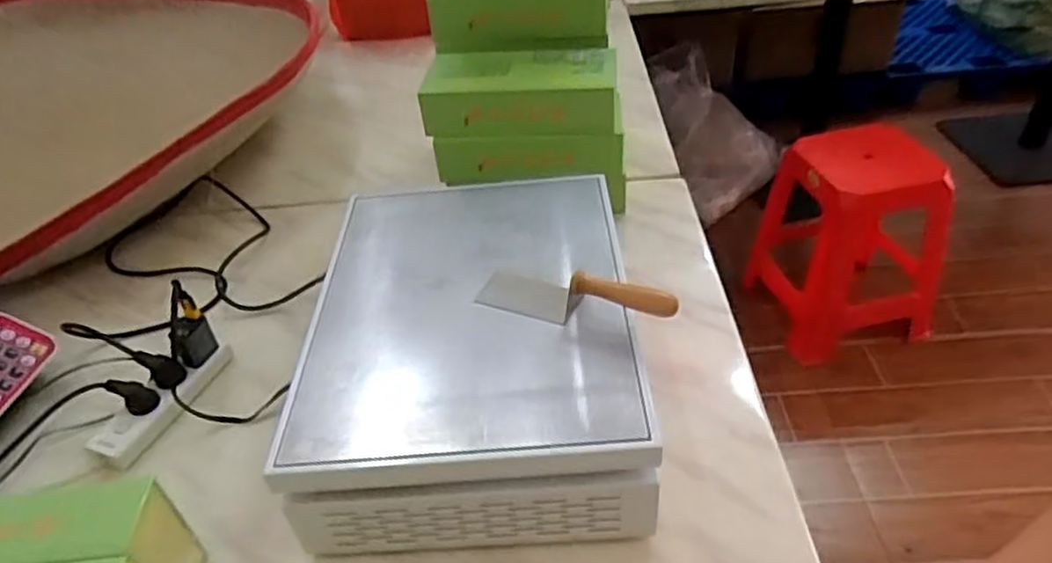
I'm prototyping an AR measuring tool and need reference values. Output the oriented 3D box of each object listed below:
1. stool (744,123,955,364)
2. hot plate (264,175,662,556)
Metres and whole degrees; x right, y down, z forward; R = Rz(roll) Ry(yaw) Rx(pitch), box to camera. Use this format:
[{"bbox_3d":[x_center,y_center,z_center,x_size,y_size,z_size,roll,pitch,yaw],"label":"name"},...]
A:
[{"bbox_3d":[0.794,-0.115,1.717,0.373,0.474,0.318,-11,40,-7],"label":"stool"},{"bbox_3d":[-0.051,0.063,0.739,0.302,0.142,0.394,-4,40,1],"label":"hot plate"}]

